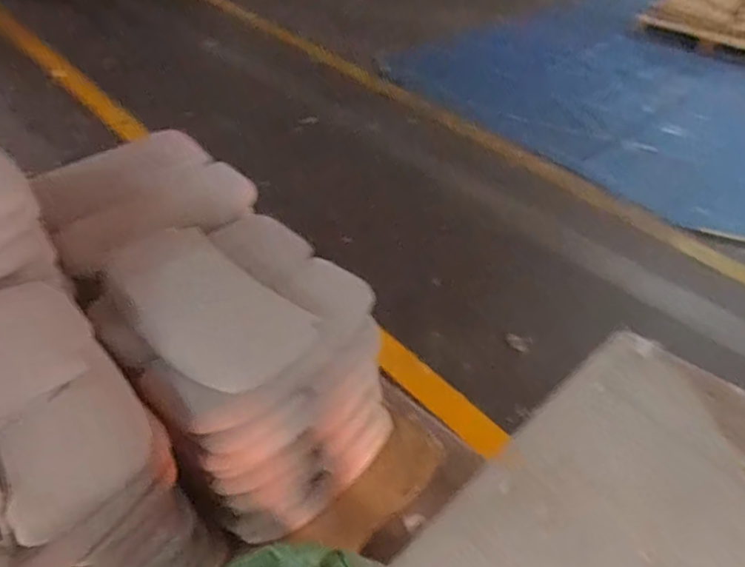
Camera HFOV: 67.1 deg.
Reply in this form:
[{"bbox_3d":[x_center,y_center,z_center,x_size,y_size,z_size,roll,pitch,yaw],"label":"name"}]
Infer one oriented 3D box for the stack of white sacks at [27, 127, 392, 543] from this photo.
[{"bbox_3d":[-0.402,0.068,1.378,0.466,0.507,0.914,-27,51,-27],"label":"stack of white sacks"}]

